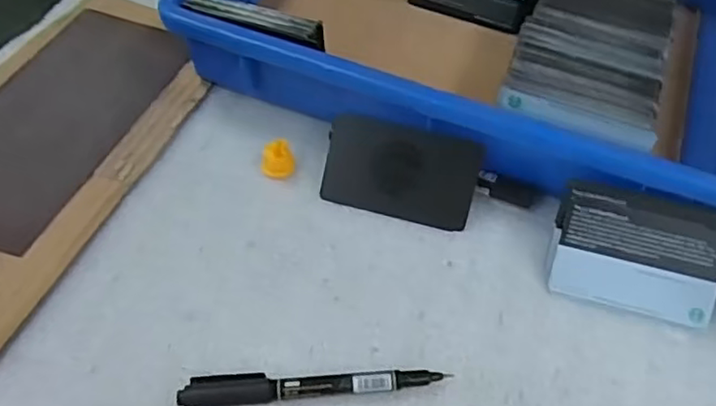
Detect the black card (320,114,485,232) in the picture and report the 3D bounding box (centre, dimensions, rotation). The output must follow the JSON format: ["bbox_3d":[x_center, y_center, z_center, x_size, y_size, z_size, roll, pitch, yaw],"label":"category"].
[{"bbox_3d":[0.025,-0.018,0.379,0.089,0.004,0.054,13,100,9],"label":"black card"}]

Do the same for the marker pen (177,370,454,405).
[{"bbox_3d":[-0.021,0.088,0.316,0.129,0.014,0.016,-4,55,-4],"label":"marker pen"}]

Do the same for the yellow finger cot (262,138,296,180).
[{"bbox_3d":[-0.051,-0.026,0.406,0.020,0.019,0.019,0,54,0],"label":"yellow finger cot"}]

